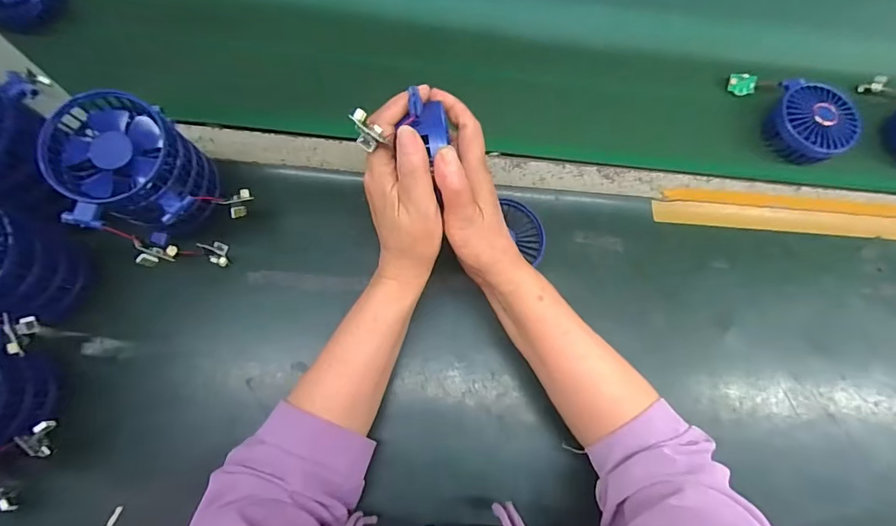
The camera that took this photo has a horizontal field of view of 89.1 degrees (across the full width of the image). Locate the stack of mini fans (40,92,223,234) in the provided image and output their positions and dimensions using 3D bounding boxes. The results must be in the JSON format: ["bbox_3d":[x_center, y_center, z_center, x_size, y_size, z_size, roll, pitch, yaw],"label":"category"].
[{"bbox_3d":[-0.263,-0.073,0.397,0.092,0.106,0.110,-21,74,-10],"label":"stack of mini fans"}]

